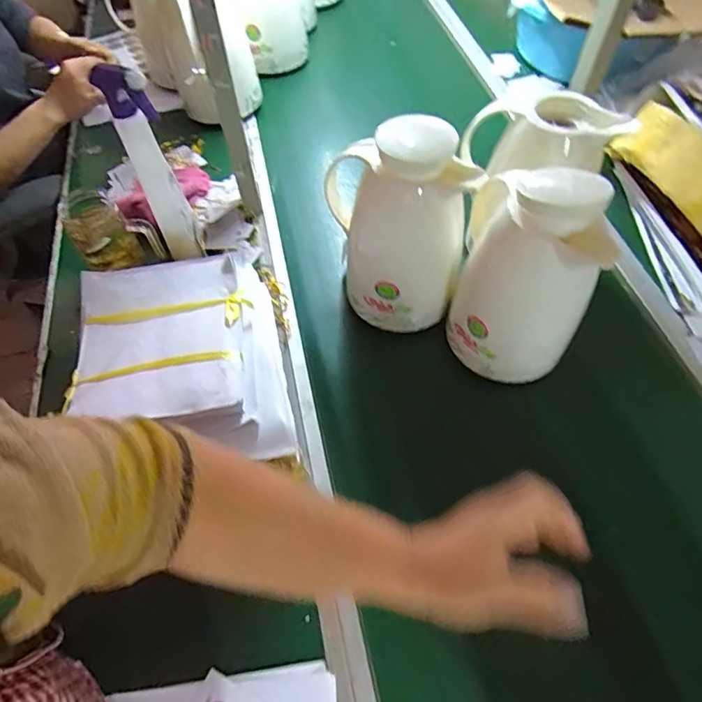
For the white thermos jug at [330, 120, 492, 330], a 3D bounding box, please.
[{"bbox_3d":[0.058,-0.153,0.612,0.173,0.244,0.133,0,58,0],"label":"white thermos jug"}]

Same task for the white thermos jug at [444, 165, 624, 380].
[{"bbox_3d":[0.205,-0.090,0.572,0.149,0.254,0.135,17,59,10],"label":"white thermos jug"}]

